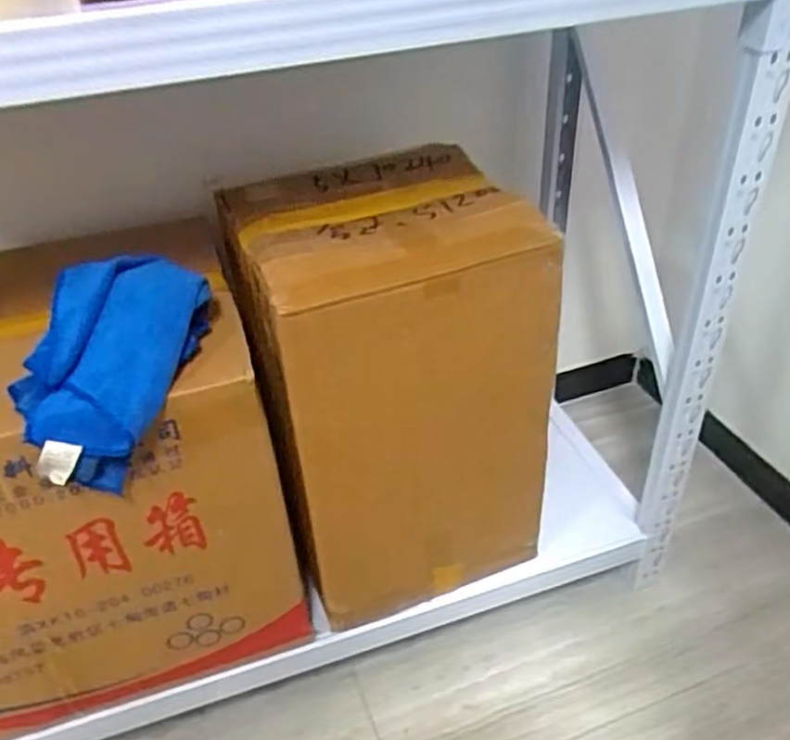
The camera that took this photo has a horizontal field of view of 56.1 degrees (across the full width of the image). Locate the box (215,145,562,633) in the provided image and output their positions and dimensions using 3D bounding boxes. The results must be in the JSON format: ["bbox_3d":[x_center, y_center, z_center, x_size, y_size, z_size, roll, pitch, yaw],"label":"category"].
[{"bbox_3d":[-0.006,0.030,0.944,0.307,0.499,0.280,-16,38,-16],"label":"box"}]

